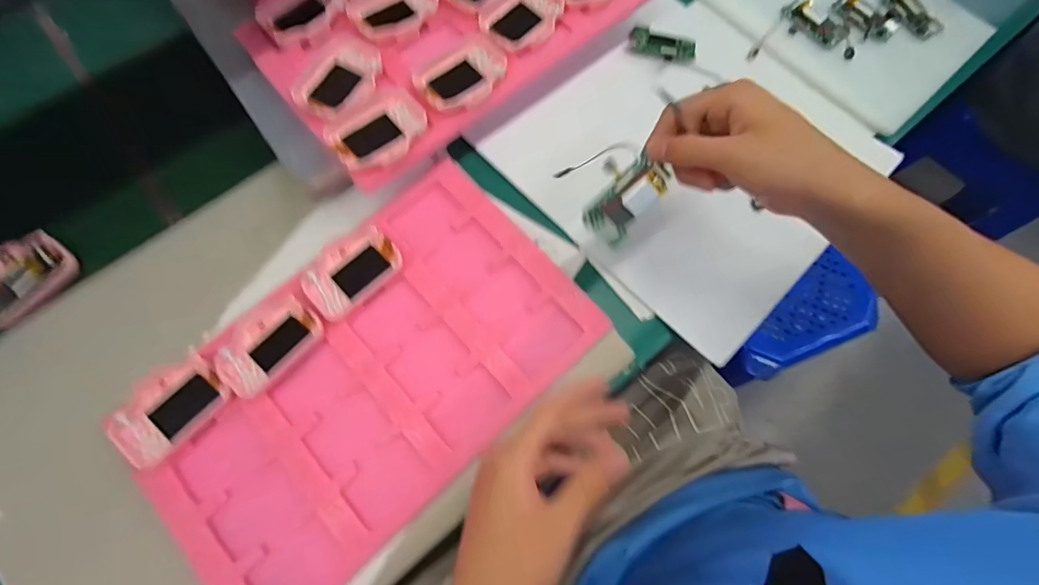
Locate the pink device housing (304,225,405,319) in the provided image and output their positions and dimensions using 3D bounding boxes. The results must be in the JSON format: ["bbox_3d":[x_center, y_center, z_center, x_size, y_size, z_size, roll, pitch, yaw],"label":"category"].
[{"bbox_3d":[-0.152,-0.020,0.401,0.085,0.018,0.054,-43,78,-13],"label":"pink device housing"}]

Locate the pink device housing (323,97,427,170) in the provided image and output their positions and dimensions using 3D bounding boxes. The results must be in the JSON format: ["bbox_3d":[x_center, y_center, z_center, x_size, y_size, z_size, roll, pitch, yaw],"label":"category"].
[{"bbox_3d":[-0.124,-0.142,0.391,0.081,0.012,0.058,-32,76,-11],"label":"pink device housing"}]

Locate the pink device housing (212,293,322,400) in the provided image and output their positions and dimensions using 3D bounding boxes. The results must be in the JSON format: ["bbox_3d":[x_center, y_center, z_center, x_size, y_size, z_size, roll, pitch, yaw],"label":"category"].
[{"bbox_3d":[-0.215,0.044,0.381,0.050,0.018,0.083,39,75,10],"label":"pink device housing"}]

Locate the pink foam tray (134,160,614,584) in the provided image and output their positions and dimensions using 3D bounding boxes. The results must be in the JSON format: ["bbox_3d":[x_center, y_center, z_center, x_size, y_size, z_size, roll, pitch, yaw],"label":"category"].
[{"bbox_3d":[-0.122,0.070,0.379,0.362,0.013,0.216,-41,76,-12],"label":"pink foam tray"}]

